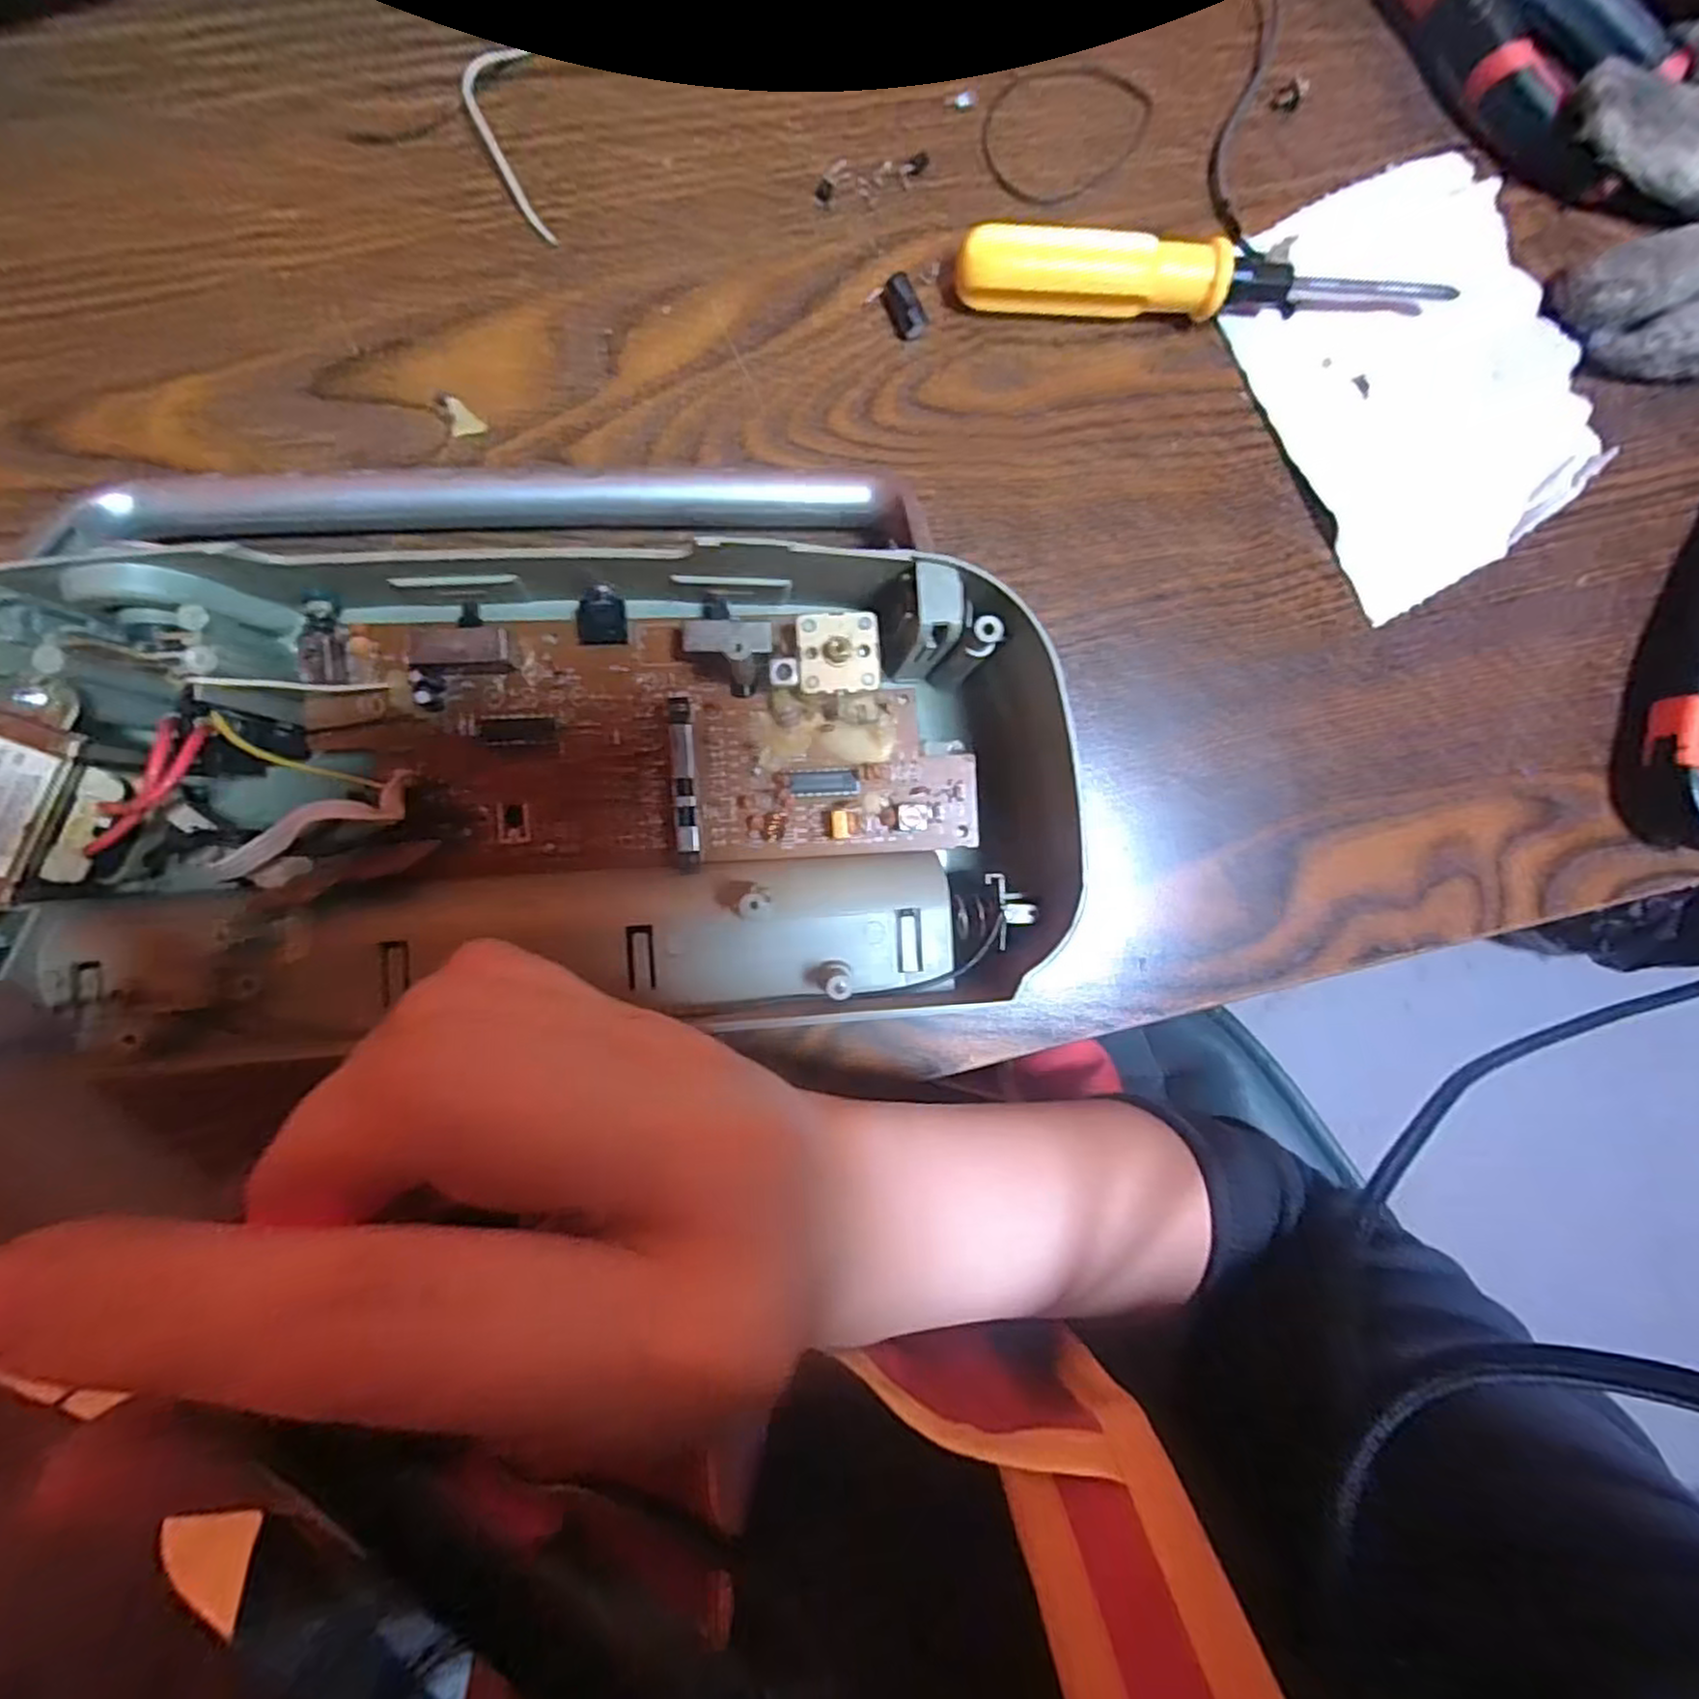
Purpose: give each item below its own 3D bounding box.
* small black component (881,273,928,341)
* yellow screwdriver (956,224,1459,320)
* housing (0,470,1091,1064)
[{"bbox_3d":[0.017,-0.166,0.229,0.008,0.009,0.018,-32,95,-5],"label":"small black component"},{"bbox_3d":[0.103,-0.175,0.231,0.141,0.020,0.016,1,92,-7],"label":"yellow screwdriver"},{"bbox_3d":[-0.081,-0.031,0.198,0.272,0.055,0.147,-2,92,-7],"label":"housing"}]

